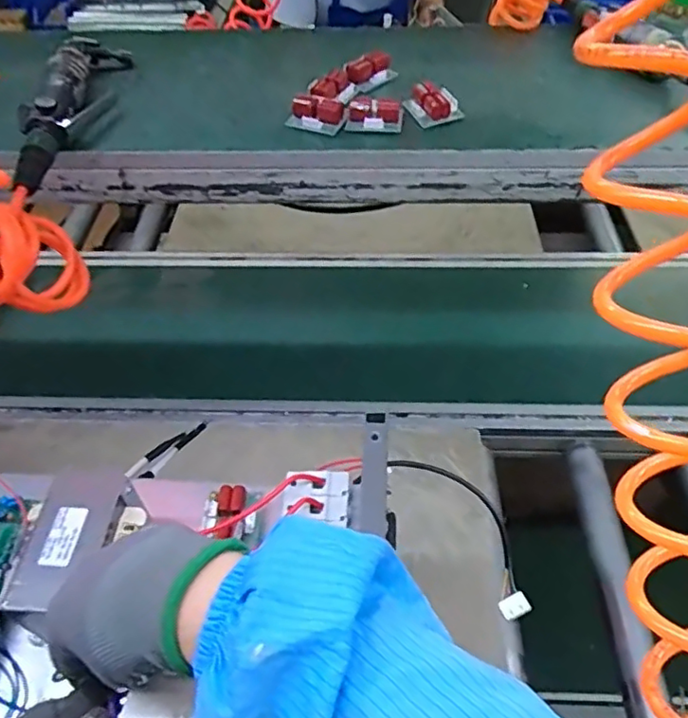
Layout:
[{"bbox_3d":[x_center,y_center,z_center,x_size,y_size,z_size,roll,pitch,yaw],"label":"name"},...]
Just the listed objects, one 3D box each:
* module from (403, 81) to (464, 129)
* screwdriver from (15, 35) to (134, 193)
[{"bbox_3d":[0.089,-0.261,0.612,0.049,0.023,0.050,-23,53,-16],"label":"module"},{"bbox_3d":[-0.286,-0.265,0.619,0.064,0.044,0.295,0,50,3],"label":"screwdriver"}]

